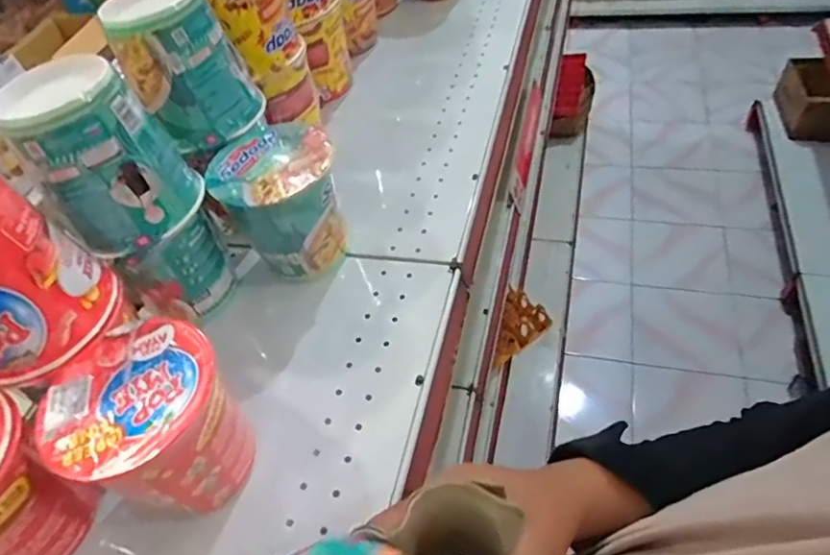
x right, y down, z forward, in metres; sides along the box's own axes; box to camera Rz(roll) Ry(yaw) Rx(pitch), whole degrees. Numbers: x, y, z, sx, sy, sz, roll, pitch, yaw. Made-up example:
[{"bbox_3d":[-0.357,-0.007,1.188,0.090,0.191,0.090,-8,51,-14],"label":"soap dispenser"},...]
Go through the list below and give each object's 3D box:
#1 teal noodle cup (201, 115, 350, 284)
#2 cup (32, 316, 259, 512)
[{"bbox_3d":[-0.120,-0.069,0.497,0.101,0.105,0.109,-4,50,5],"label":"teal noodle cup"},{"bbox_3d":[-0.167,0.100,0.365,0.097,0.107,0.100,-4,50,5],"label":"cup"}]

